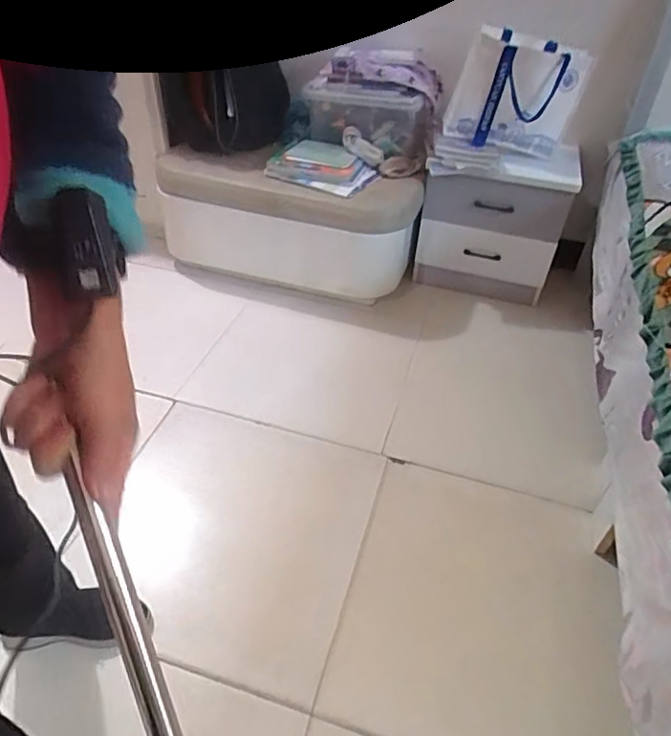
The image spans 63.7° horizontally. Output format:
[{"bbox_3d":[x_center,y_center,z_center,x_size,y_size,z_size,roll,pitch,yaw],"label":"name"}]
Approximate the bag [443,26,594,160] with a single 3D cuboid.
[{"bbox_3d":[0.550,-0.838,1.656,0.346,0.301,0.233,19,43,17],"label":"bag"}]

